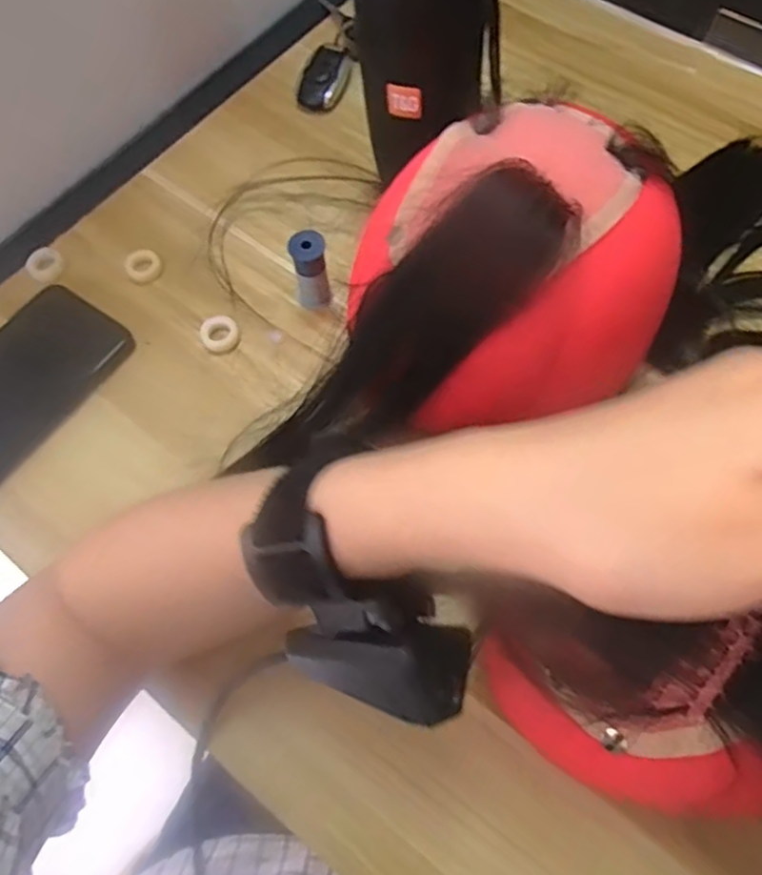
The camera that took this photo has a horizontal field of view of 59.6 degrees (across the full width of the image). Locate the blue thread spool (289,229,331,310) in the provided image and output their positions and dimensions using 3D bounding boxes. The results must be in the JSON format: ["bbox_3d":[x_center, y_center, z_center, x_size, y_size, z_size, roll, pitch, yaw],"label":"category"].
[{"bbox_3d":[-0.043,-0.102,0.407,0.020,0.055,0.015,-11,66,-3],"label":"blue thread spool"}]

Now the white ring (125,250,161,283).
[{"bbox_3d":[-0.158,-0.114,0.441,0.022,0.005,0.028,-34,69,-13],"label":"white ring"}]

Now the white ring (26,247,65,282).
[{"bbox_3d":[-0.224,-0.116,0.445,0.024,0.004,0.024,-1,66,2],"label":"white ring"}]

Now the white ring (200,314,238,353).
[{"bbox_3d":[-0.101,-0.065,0.417,0.024,0.010,0.022,-1,66,2],"label":"white ring"}]

